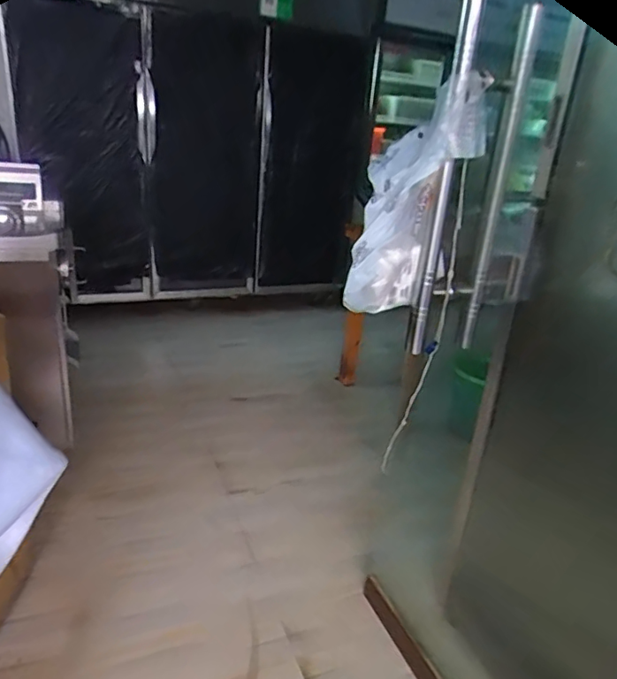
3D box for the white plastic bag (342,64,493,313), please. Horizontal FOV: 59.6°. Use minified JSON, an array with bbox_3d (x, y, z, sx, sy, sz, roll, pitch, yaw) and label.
[{"bbox_3d":[0.178,-0.229,0.922,0.183,0.376,0.105,9,23,9],"label":"white plastic bag"}]

